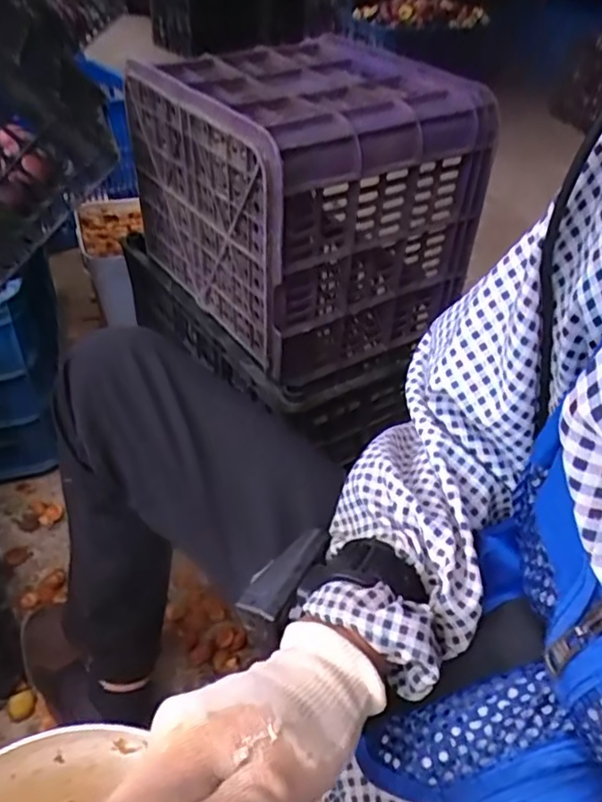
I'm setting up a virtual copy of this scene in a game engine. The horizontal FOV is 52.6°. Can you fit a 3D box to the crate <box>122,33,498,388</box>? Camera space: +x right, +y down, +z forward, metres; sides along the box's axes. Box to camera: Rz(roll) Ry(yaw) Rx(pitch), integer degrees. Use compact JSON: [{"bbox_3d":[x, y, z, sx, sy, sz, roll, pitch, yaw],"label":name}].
[{"bbox_3d":[-0.008,-0.274,0.808,0.300,0.293,0.354,-21,48,-27],"label":"crate"}]

